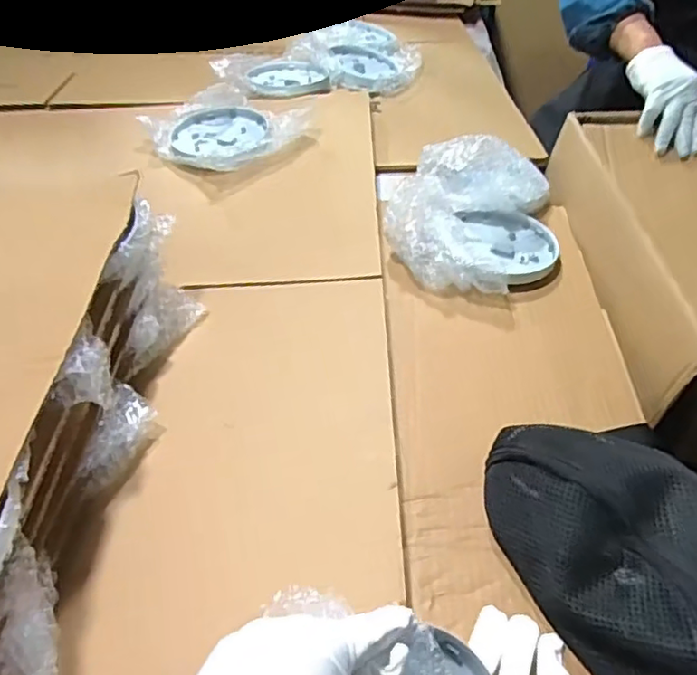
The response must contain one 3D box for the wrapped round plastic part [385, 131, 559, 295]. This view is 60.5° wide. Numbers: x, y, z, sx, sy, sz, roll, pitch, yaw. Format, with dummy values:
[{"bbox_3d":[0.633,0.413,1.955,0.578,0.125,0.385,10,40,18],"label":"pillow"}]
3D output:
[{"bbox_3d":[0.151,-0.146,0.686,0.185,0.099,0.200,14,46,13],"label":"wrapped round plastic part"}]

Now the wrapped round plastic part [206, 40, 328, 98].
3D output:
[{"bbox_3d":[-0.113,-0.430,0.974,0.185,0.034,0.153,-26,50,-24],"label":"wrapped round plastic part"}]

